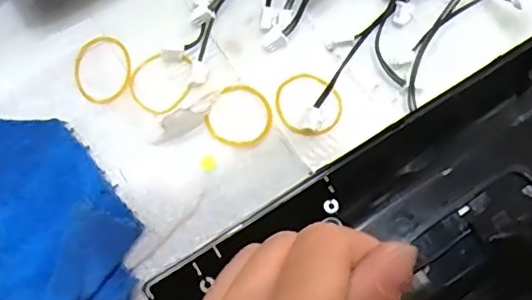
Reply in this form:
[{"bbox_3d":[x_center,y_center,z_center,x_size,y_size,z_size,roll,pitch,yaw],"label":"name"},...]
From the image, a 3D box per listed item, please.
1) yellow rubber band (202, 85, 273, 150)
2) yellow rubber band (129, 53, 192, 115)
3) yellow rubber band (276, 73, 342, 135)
[{"bbox_3d":[-0.011,-0.014,0.252,0.027,0.004,0.028,0,77,0],"label":"yellow rubber band"},{"bbox_3d":[-0.047,-0.030,0.252,0.027,0.004,0.028,1,71,-2],"label":"yellow rubber band"},{"bbox_3d":[0.020,-0.021,0.252,0.029,0.004,0.030,1,71,-2],"label":"yellow rubber band"}]

